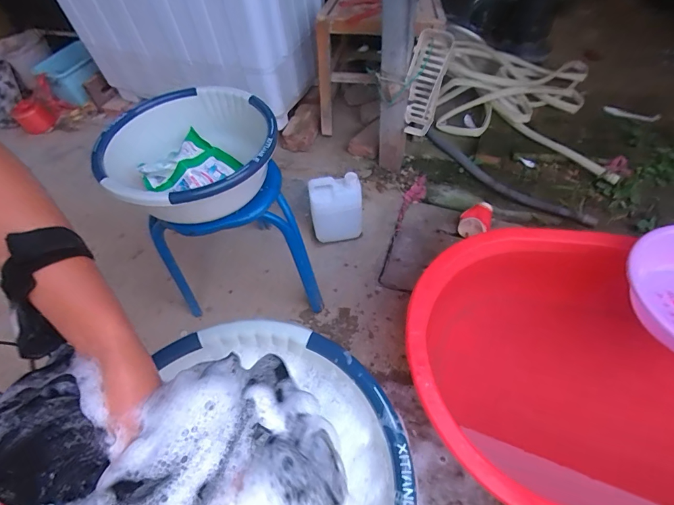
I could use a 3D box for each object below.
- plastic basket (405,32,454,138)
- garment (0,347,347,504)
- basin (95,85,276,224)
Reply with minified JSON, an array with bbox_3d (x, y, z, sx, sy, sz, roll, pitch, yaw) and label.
[{"bbox_3d":[0.266,-0.507,1.151,0.105,0.295,0.084,16,32,15],"label":"plastic basket"},{"bbox_3d":[-0.122,0.138,0.278,0.252,0.056,0.127,7,54,-8],"label":"garment"},{"bbox_3d":[-0.286,-0.185,0.777,0.330,0.132,0.321,-3,53,4],"label":"basin"}]

